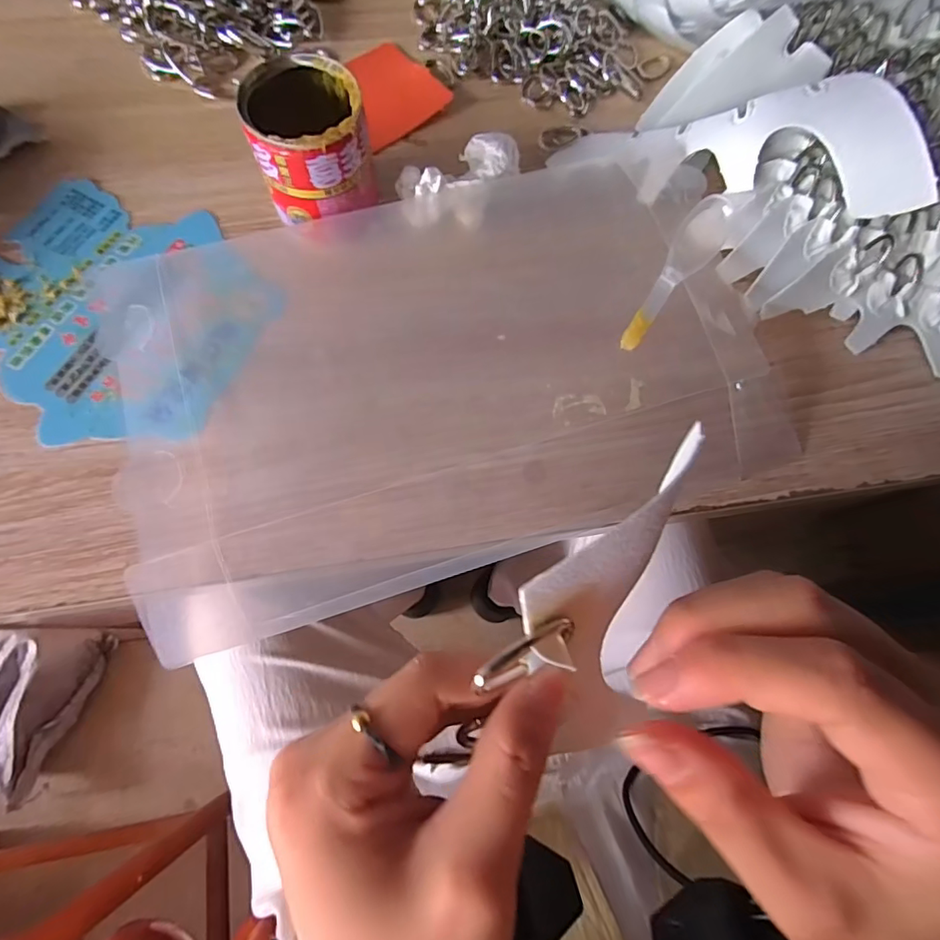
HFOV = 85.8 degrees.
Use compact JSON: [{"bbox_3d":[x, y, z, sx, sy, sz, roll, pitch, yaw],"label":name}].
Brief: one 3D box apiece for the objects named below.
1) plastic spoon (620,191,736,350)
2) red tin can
[{"bbox_3d":[0.109,-0.103,0.270,0.023,0.015,0.091,34,88,9],"label":"plastic spoon"},{"bbox_3d":[-0.088,-0.180,0.288,0.062,0.067,0.061,-17,73,-7],"label":"red tin can"}]

